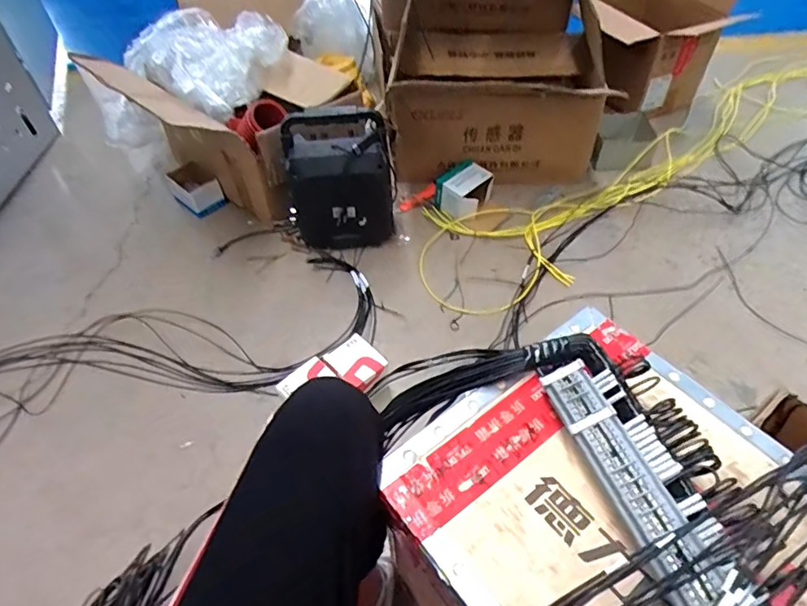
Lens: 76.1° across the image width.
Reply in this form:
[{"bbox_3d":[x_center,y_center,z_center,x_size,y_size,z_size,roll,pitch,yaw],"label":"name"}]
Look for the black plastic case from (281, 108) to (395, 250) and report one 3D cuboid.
[{"bbox_3d":[-0.146,-0.276,1.168,0.221,0.302,0.150,-18,53,-14],"label":"black plastic case"}]

